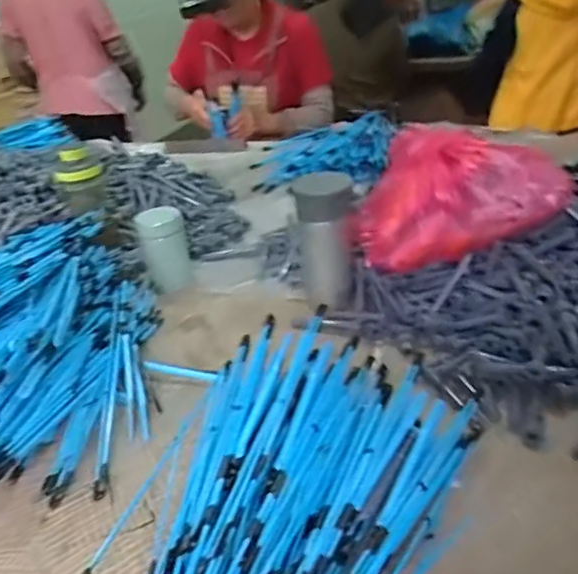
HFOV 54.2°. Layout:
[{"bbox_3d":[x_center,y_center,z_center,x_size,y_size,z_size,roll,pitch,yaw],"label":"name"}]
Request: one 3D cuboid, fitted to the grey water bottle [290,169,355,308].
[{"bbox_3d":[0.048,-0.069,0.740,0.071,0.168,0.077,-5,30,1],"label":"grey water bottle"}]

